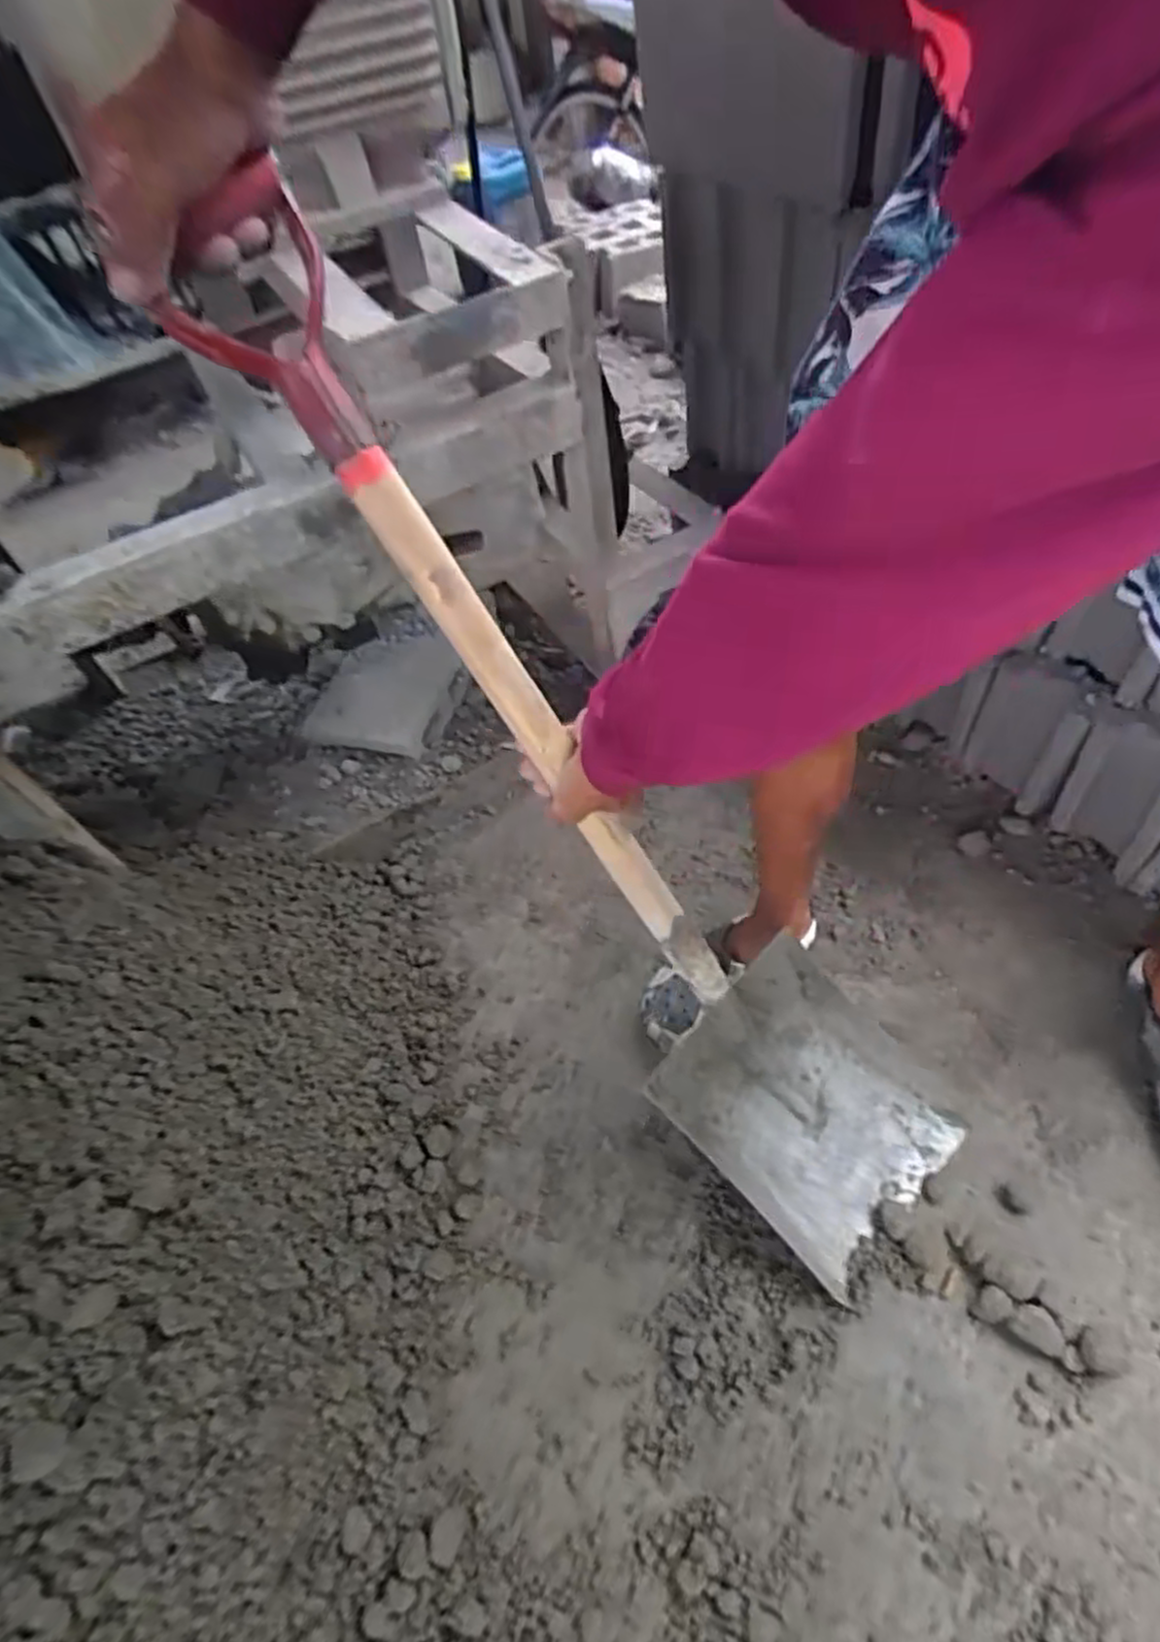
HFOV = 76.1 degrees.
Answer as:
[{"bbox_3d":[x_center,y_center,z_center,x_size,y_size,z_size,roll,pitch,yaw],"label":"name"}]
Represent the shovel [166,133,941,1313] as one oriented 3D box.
[{"bbox_3d":[0.040,0.021,0.620,0.182,0.980,0.230,-2,41,48],"label":"shovel"}]

